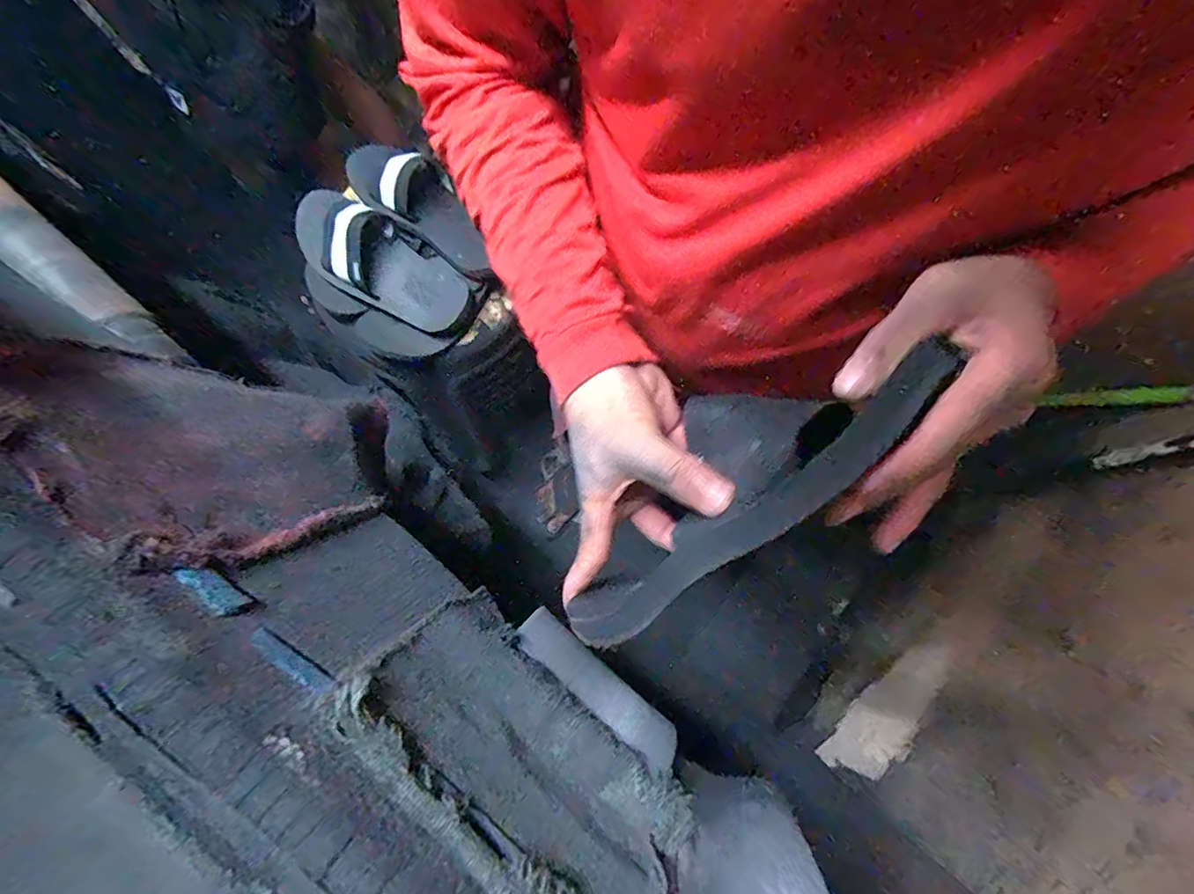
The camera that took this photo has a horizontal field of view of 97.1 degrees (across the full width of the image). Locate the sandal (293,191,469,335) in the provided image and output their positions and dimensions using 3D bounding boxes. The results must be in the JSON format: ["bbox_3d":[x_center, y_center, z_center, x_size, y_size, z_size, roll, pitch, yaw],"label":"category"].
[{"bbox_3d":[-0.276,-0.237,0.676,0.223,0.065,0.111,31,77,-22],"label":"sandal"}]

